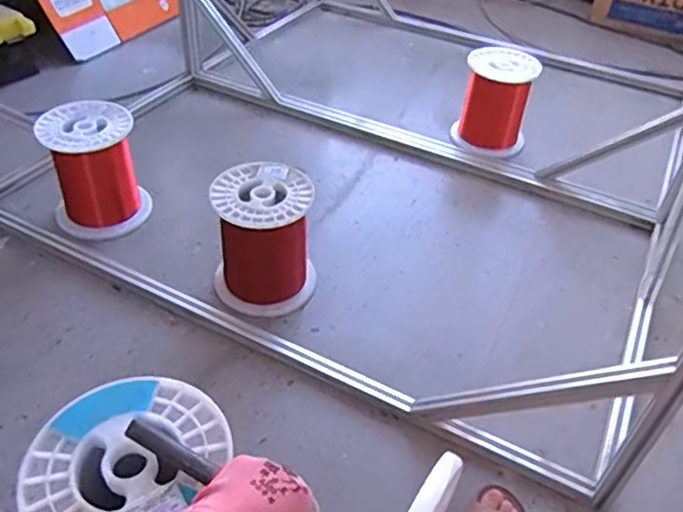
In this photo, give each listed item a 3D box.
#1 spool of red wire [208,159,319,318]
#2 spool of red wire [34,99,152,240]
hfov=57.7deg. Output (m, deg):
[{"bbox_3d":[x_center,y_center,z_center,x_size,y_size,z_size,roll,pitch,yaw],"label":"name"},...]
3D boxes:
[{"bbox_3d":[-0.157,-0.033,1.260,0.204,0.232,0.210,2,43,-2],"label":"spool of red wire"},{"bbox_3d":[-0.560,-0.195,1.407,0.206,0.235,0.193,-16,46,-20],"label":"spool of red wire"}]

